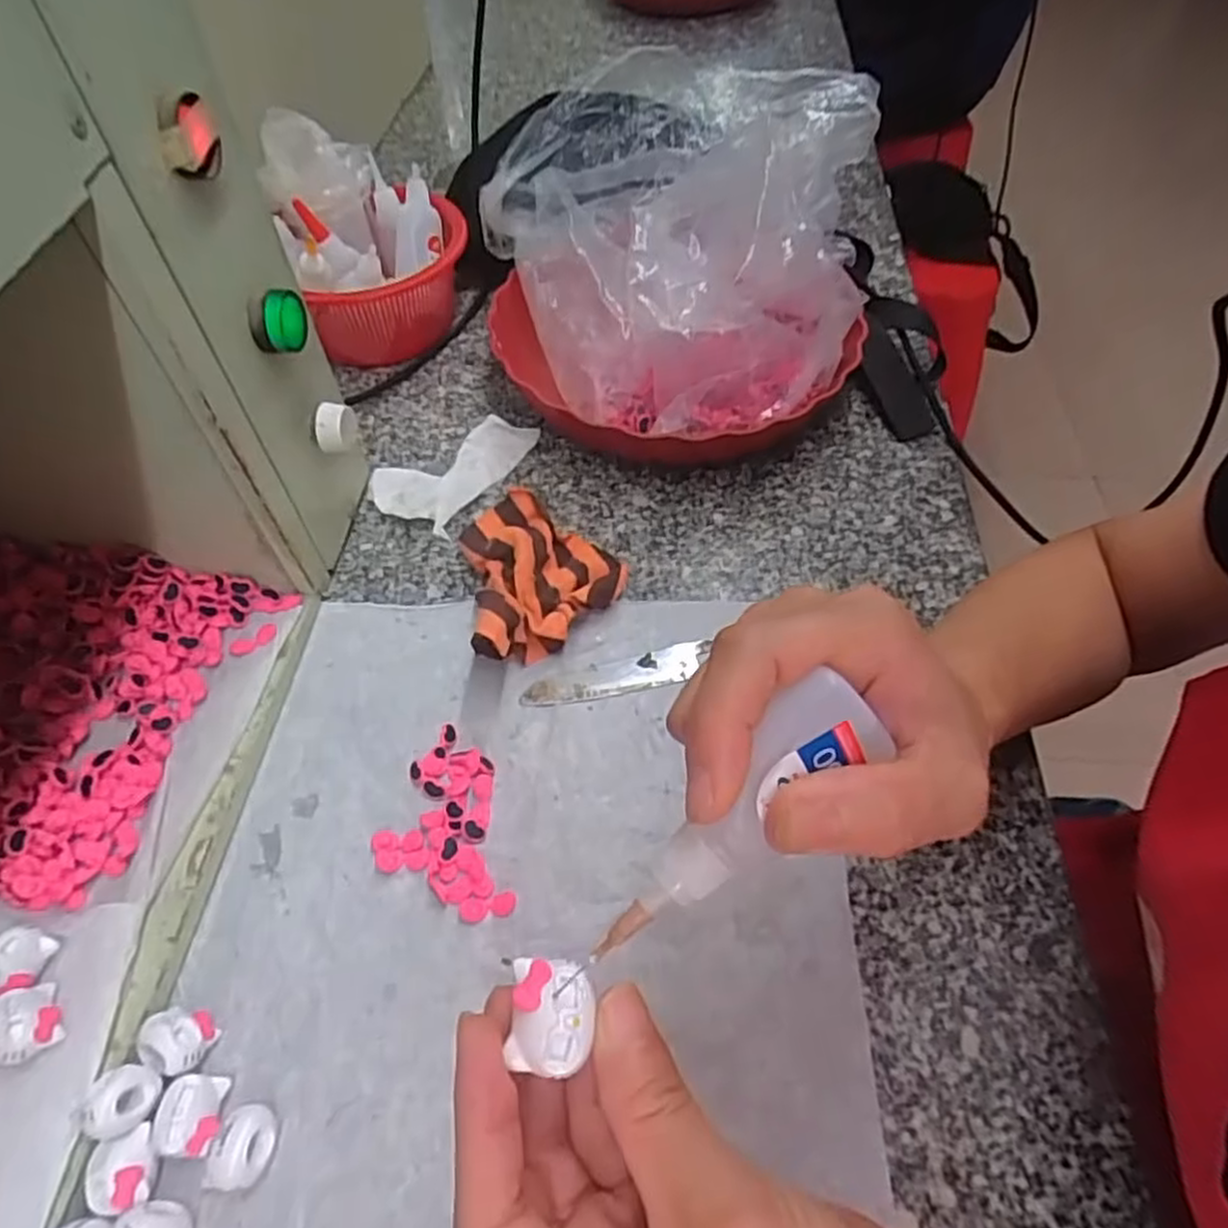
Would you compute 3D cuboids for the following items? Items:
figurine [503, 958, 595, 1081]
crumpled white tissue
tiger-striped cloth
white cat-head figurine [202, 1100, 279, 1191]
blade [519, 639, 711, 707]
[{"bbox_3d":[-0.015,0.098,0.190,0.020,0.008,0.023,4,54,1],"label":"figurine"},{"bbox_3d":[-0.106,-0.096,0.495,0.069,0.016,0.099,25,58,18],"label":"crumpled white tissue"},{"bbox_3d":[-0.039,-0.027,0.428,0.085,0.038,0.116,-10,55,-6],"label":"tiger-striped cloth"},{"bbox_3d":[-0.134,0.194,0.281,0.019,0.018,0.025,0,54,1],"label":"white cat-head figurine"},{"bbox_3d":[0.001,0.032,0.407,0.121,0.004,0.023,-10,57,-7],"label":"blade"}]

